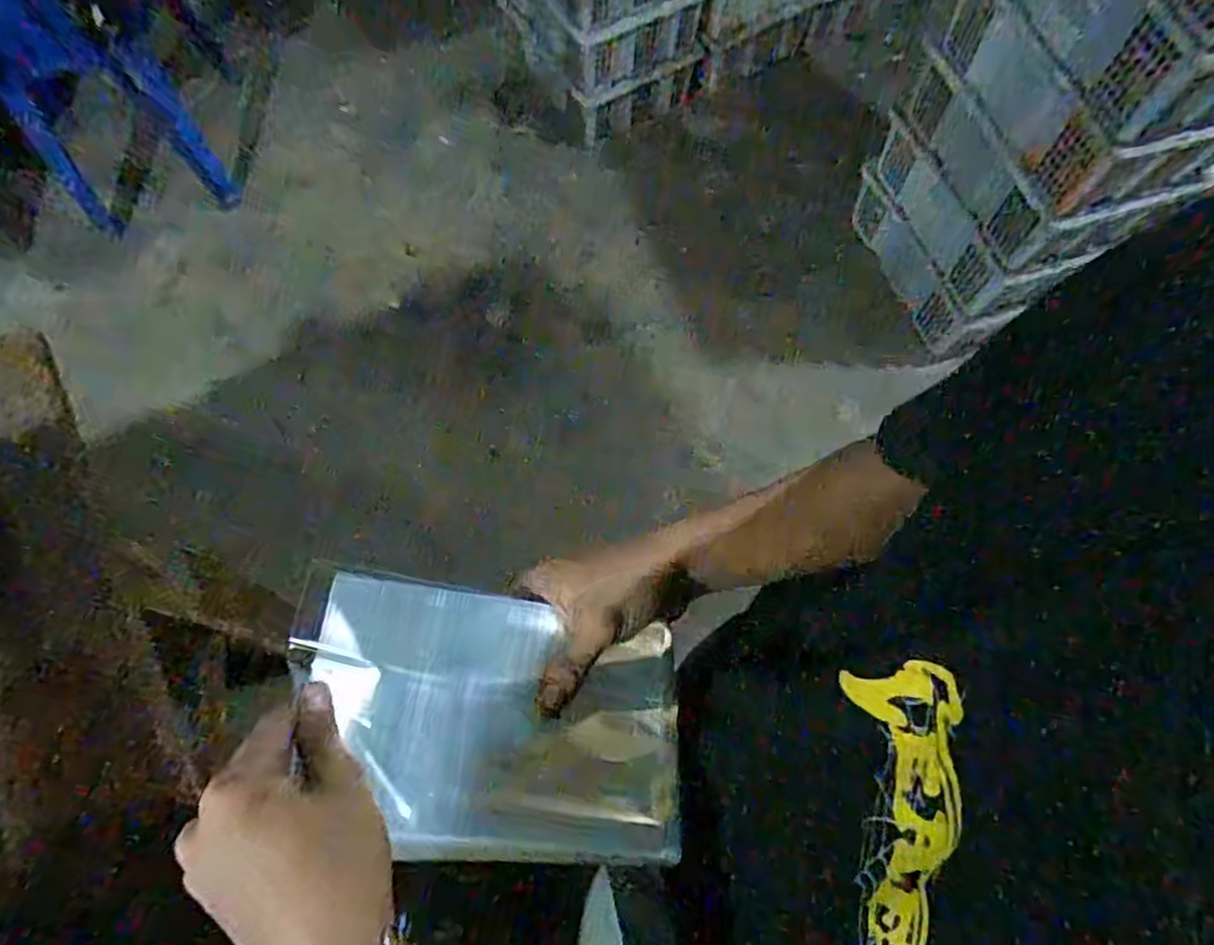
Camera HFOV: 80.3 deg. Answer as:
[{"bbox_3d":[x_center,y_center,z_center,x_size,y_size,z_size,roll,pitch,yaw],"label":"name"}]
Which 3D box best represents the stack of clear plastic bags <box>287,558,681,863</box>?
[{"bbox_3d":[-0.059,0.119,0.362,0.187,0.042,0.130,2,70,3],"label":"stack of clear plastic bags"}]

